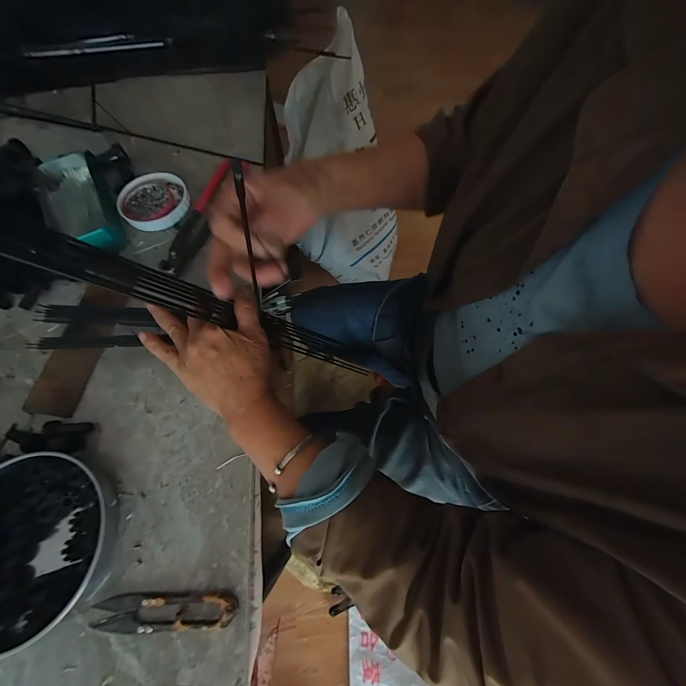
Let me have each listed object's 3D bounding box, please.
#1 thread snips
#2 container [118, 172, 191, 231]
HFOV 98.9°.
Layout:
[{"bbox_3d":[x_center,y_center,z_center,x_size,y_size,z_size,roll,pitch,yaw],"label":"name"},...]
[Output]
[{"bbox_3d":[-0.146,0.220,0.238,0.117,0.014,0.025,-2,69,0],"label":"thread snips"},{"bbox_3d":[-0.255,-0.192,0.397,0.086,0.017,0.089,0,69,1],"label":"container"}]

